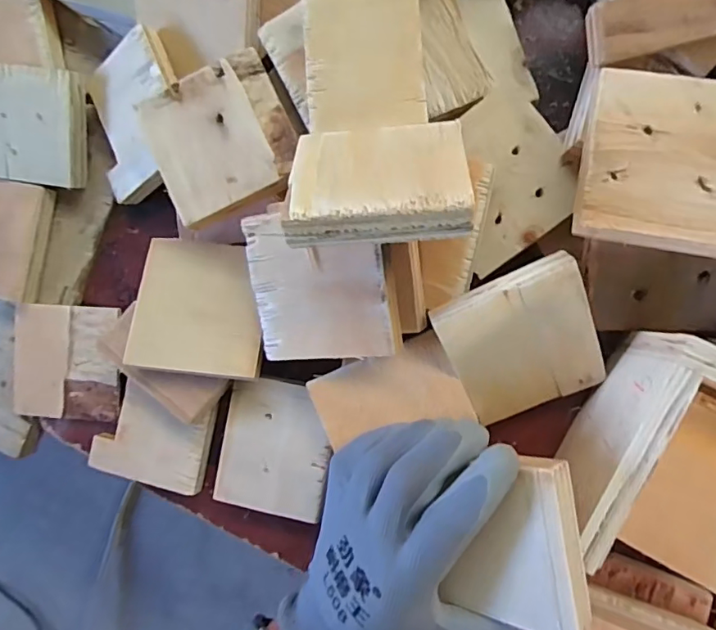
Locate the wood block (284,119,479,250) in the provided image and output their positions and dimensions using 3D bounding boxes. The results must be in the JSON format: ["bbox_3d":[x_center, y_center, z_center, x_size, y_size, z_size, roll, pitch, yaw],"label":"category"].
[{"bbox_3d":[0.011,-0.071,0.267,0.088,0.017,0.080,-3,49,6],"label":"wood block"}]

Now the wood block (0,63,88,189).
[{"bbox_3d":[-0.250,-0.141,0.381,0.090,0.021,0.080,8,107,2],"label":"wood block"}]

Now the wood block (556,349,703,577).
[{"bbox_3d":[0.139,0.072,0.287,0.018,0.078,0.106,28,94,7],"label":"wood block"}]

